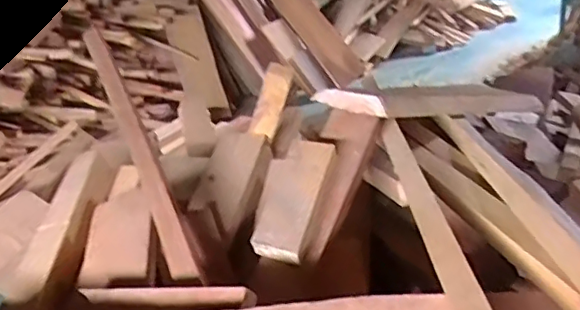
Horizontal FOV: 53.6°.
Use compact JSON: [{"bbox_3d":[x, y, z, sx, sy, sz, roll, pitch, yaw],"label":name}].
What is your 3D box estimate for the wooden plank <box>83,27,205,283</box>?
[{"bbox_3d":[-0.353,-0.047,1.309,0.070,0.063,0.912,-17,45,-19],"label":"wooden plank"}]

